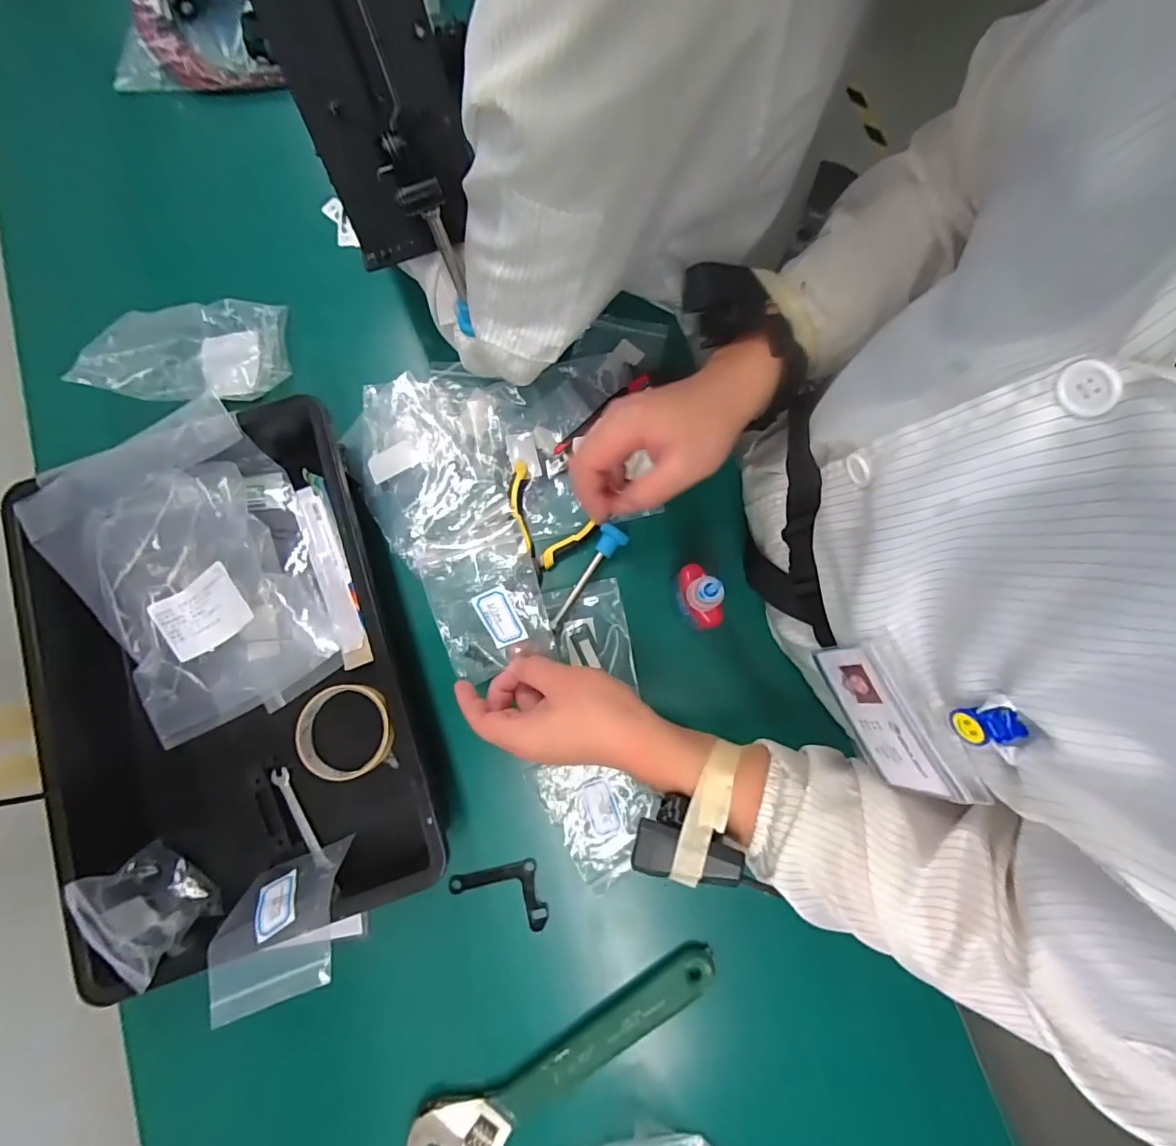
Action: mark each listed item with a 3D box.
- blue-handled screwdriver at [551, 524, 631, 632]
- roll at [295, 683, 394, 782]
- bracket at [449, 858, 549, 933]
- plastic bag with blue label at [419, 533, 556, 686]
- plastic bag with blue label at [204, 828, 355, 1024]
[{"bbox_3d":[-0.005,0.003,0.518,0.026,0.026,0.112,38,83,7],"label":"blue-handled screwdriver"},{"bbox_3d":[-0.223,0.145,0.485,0.084,0.017,0.082,0,80,1],"label":"roll"},{"bbox_3d":[-0.081,0.300,0.484,0.081,0.006,0.060,-13,80,-2],"label":"bracket"},{"bbox_3d":[-0.085,0.023,0.459,0.088,0.023,0.119,-16,90,-4],"label":"plastic bag with blue label"},{"bbox_3d":[-0.243,0.273,0.418,0.092,0.022,0.110,-17,35,-7],"label":"plastic bag with blue label"}]

